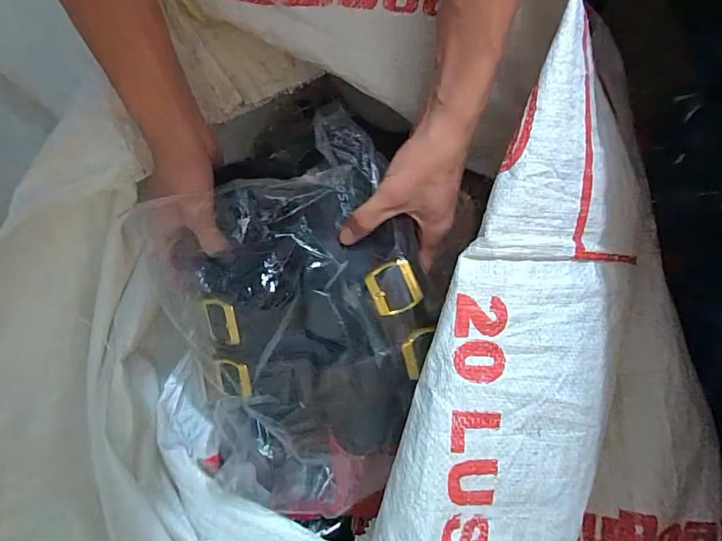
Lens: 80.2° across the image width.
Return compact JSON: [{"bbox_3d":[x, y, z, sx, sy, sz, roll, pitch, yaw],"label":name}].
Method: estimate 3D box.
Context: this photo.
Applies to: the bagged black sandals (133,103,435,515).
[{"bbox_3d":[-0.053,0.042,0.338,0.203,0.089,0.278,-17,79,-3],"label":"bagged black sandals"}]

